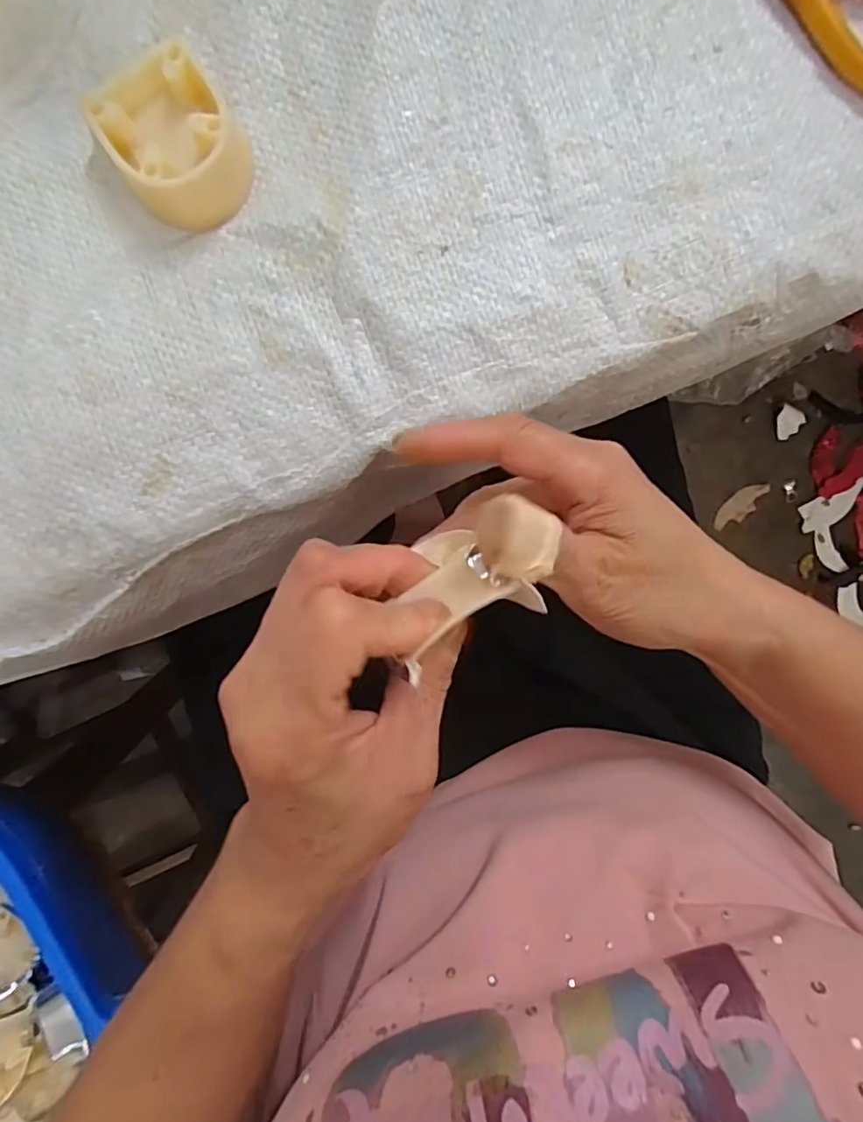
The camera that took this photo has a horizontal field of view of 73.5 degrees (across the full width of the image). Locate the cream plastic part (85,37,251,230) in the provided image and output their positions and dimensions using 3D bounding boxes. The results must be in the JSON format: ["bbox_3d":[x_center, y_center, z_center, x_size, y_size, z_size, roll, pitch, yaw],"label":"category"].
[{"bbox_3d":[-0.094,-0.155,0.215,0.045,0.020,0.050,-38,93,1],"label":"cream plastic part"}]

